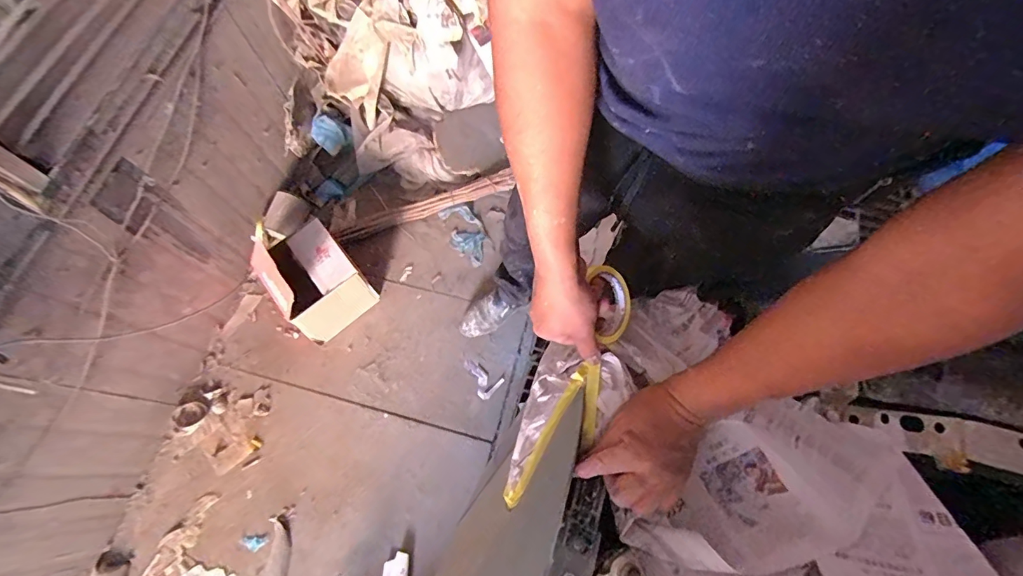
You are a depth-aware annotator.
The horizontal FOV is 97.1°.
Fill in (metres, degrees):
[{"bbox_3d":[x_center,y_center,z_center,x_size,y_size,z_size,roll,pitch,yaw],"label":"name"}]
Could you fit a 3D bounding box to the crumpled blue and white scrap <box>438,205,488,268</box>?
[{"bbox_3d":[-0.143,-0.173,1.448,0.117,0.032,0.218,-24,70,-8],"label":"crumpled blue and white scrap"}]

